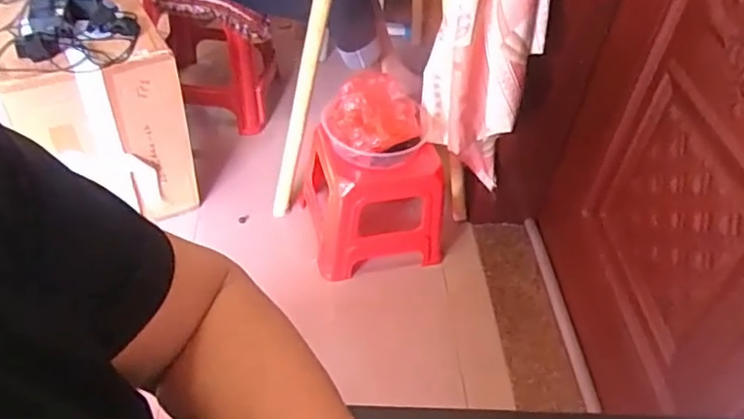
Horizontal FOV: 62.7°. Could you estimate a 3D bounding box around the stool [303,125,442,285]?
[{"bbox_3d":[-0.006,-0.032,1.452,0.307,0.299,0.257,-6,46,-12],"label":"stool"}]

